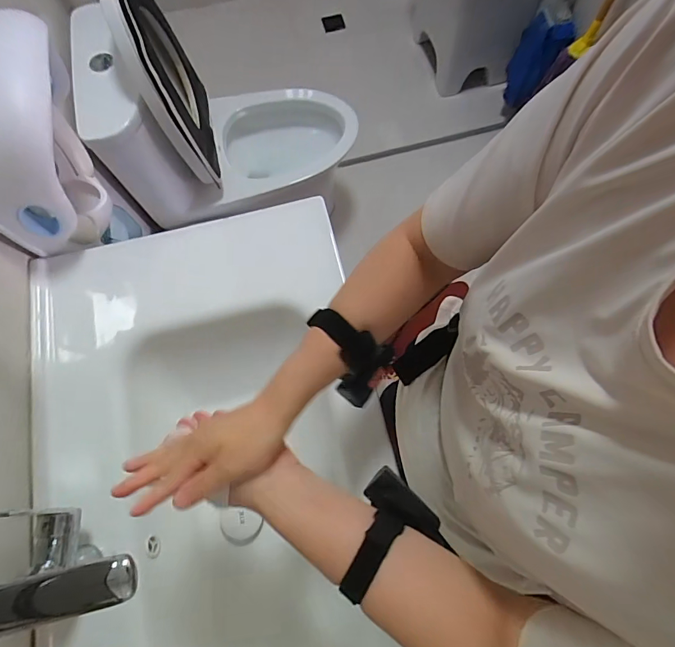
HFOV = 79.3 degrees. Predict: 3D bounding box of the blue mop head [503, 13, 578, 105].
[{"bbox_3d":[0.708,-0.945,1.484,0.158,0.297,0.099,33,76,11],"label":"blue mop head"}]

